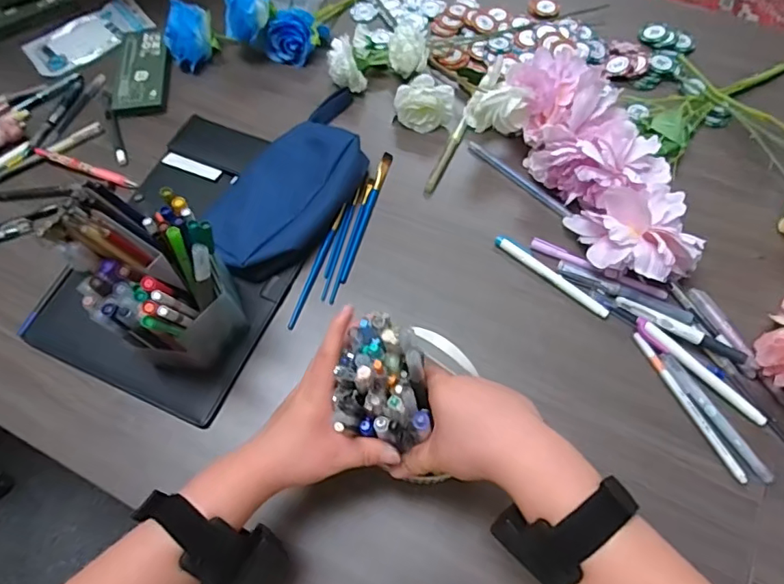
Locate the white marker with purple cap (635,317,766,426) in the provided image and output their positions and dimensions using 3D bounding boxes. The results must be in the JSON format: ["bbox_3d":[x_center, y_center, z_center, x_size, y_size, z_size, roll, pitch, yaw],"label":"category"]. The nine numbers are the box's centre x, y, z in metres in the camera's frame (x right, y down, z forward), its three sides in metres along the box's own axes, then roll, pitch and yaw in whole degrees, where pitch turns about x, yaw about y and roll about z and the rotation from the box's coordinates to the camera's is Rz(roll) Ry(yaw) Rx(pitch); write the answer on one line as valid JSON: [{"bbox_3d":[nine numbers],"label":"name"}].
[{"bbox_3d":[0.292,0.074,0.497,0.017,0.007,0.137,-43,69,-16],"label":"white marker with purple cap"}]

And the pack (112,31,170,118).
[{"bbox_3d":[-0.336,-0.296,0.701,0.066,0.021,0.136,-5,64,1],"label":"pack"}]

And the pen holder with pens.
[{"bbox_3d":[-0.202,-0.003,0.467,0.103,0.174,0.102,-1,64,1],"label":"pen holder with pens"}]

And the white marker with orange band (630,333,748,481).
[{"bbox_3d":[0.276,0.105,0.488,0.008,0.006,0.153,-25,66,-8],"label":"white marker with orange band"}]

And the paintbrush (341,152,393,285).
[{"bbox_3d":[-0.028,-0.090,0.599,0.011,0.012,0.176,13,66,9],"label":"paintbrush"}]

